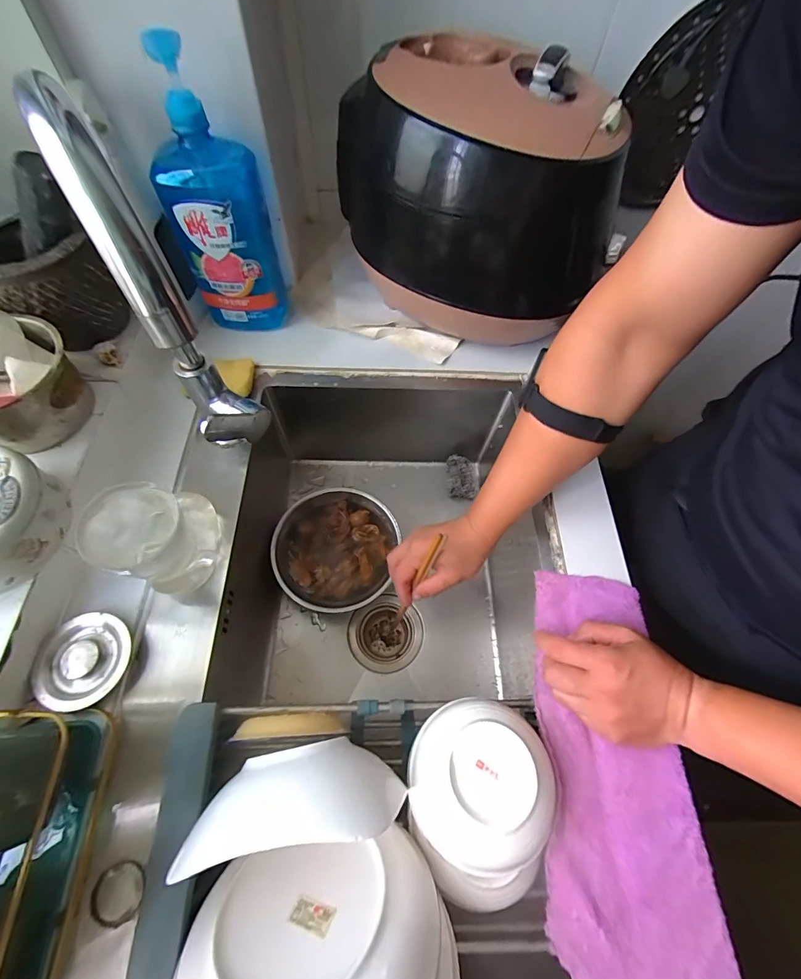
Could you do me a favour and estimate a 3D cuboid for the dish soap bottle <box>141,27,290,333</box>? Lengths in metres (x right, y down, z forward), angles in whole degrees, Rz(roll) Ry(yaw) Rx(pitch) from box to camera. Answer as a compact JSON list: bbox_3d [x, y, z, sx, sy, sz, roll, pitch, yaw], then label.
[{"bbox_3d":[-0.215,-0.325,0.492,0.109,0.283,0.068,1,62,-4],"label":"dish soap bottle"}]

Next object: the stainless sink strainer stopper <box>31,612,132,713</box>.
[{"bbox_3d":[-0.301,0.159,0.382,0.076,0.017,0.083,2,61,-3],"label":"stainless sink strainer stopper"}]

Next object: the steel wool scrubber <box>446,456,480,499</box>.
[{"bbox_3d":[0.109,-0.020,0.706,0.059,0.042,0.065,6,62,-1],"label":"steel wool scrubber"}]

